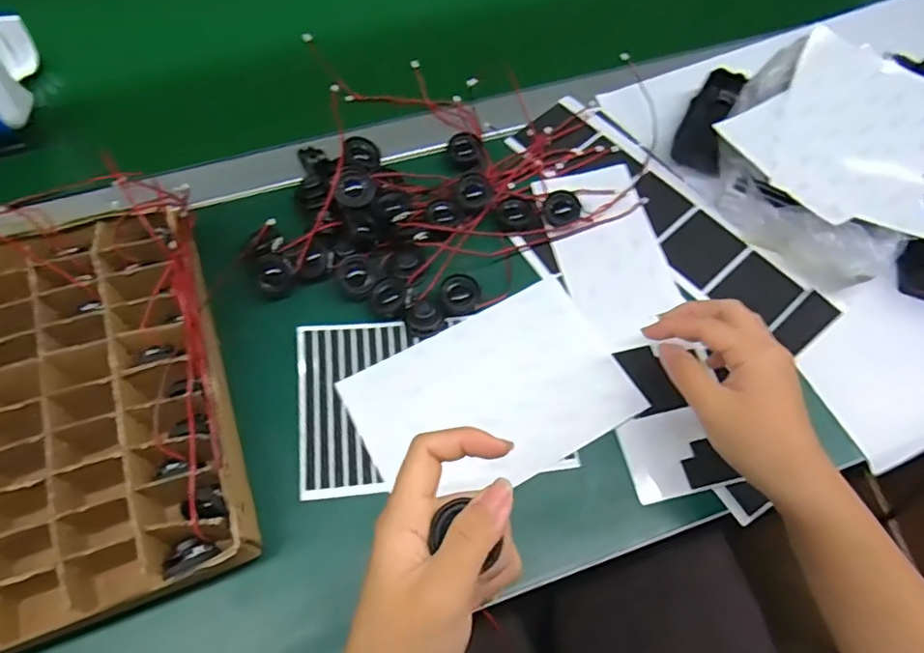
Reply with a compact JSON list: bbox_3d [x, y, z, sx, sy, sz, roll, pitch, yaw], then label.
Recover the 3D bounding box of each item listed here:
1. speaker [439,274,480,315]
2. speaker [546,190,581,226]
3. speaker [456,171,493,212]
[{"bbox_3d":[-0.002,-0.024,0.423,0.028,0.015,0.026,1,64,-2],"label":"speaker"},{"bbox_3d":[0.080,-0.093,0.452,0.027,0.014,0.027,-17,81,-7],"label":"speaker"},{"bbox_3d":[0.009,-0.105,0.452,0.027,0.011,0.030,-8,83,-5],"label":"speaker"}]

